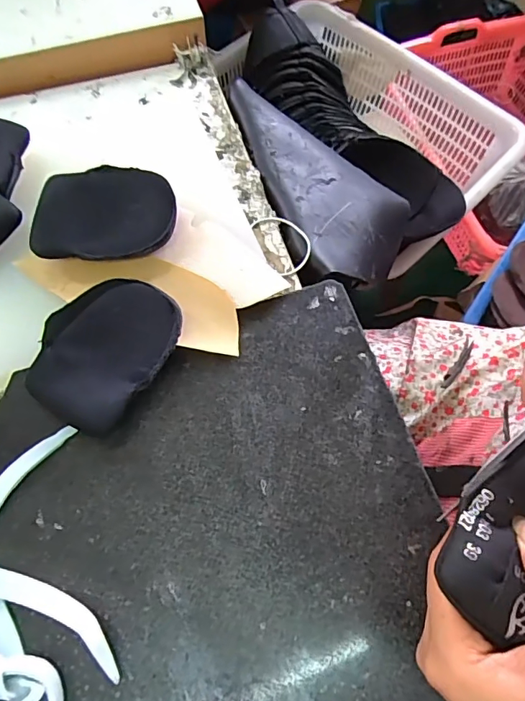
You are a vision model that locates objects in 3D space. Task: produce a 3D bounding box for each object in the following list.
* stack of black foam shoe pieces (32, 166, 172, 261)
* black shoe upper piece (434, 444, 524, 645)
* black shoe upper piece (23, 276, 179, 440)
[{"bbox_3d":[-0.111,-0.099,0.337,0.095,0.022,0.074,-8,68,-3],"label":"stack of black foam shoe pieces"},{"bbox_3d":[0.112,0.071,0.197,0.092,0.008,0.048,-41,87,-19],"label":"black shoe upper piece"},{"bbox_3d":[-0.101,0.000,0.305,0.077,0.017,0.098,36,72,14],"label":"black shoe upper piece"}]

